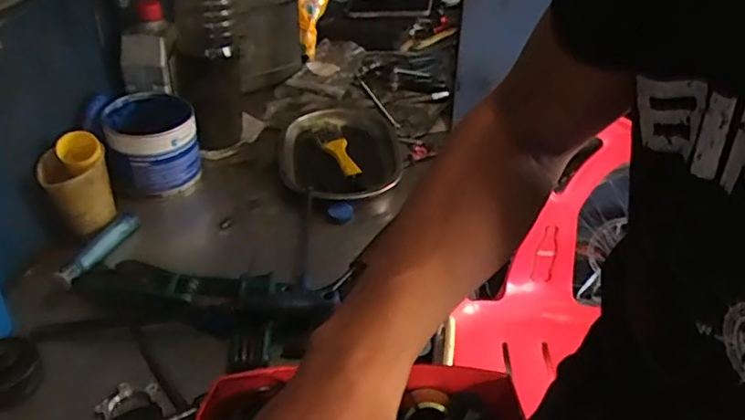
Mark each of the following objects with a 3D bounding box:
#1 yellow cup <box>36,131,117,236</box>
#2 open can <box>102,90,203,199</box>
[{"bbox_3d":[-0.308,-0.028,0.611,0.064,0.088,0.061,2,39,-1],"label":"yellow cup"},{"bbox_3d":[-0.264,-0.076,0.711,0.100,0.095,0.101,-14,42,-20],"label":"open can"}]

